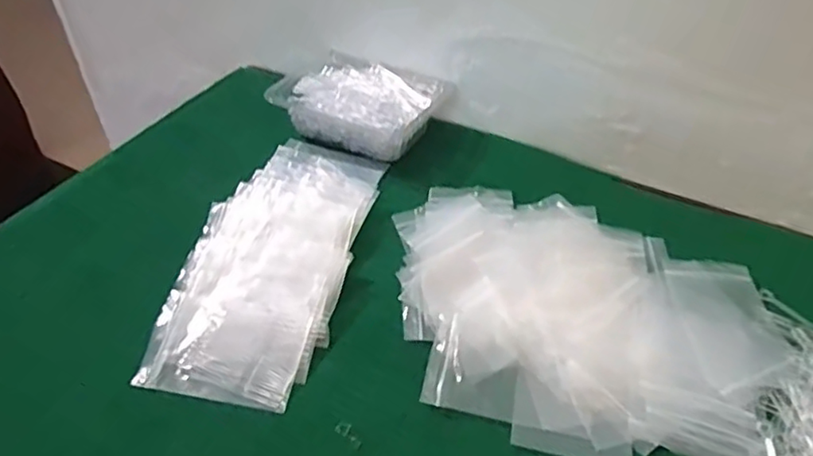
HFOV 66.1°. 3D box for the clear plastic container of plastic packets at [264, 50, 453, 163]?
[{"bbox_3d":[-0.048,-0.142,0.699,0.163,0.041,0.121,24,51,25],"label":"clear plastic container of plastic packets"}]

